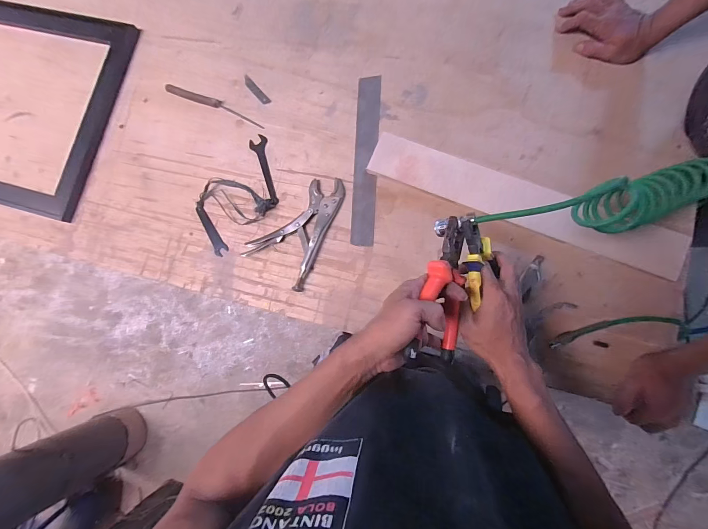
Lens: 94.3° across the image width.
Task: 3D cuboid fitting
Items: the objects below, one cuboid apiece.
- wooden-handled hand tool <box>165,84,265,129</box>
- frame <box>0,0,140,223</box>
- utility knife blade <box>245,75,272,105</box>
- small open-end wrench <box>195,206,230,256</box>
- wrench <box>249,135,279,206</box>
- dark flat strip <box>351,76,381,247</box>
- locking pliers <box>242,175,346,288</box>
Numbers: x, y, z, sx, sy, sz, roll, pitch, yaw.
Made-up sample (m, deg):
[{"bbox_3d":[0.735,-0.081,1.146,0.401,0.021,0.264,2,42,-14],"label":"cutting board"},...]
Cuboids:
[{"bbox_3d":[-0.289,-0.334,0.685,0.220,0.015,0.023,21,87,8],"label":"wooden-handled hand tool"},{"bbox_3d":[-0.925,-0.412,0.743,0.791,0.041,0.469,15,87,5],"label":"frame"},{"bbox_3d":[-0.207,-0.366,0.691,0.017,0.004,0.081,-42,82,1],"label":"utility knife blade"},{"bbox_3d":[-0.287,-0.067,0.658,0.026,0.004,0.111,-32,82,3],"label":"small open-end wrench"},{"bbox_3d":[-0.178,-0.190,0.666,0.035,0.013,0.150,-17,83,5],"label":"wrench"},{"bbox_3d":[0.024,-0.204,0.634,0.045,0.005,0.334,2,85,7],"label":"dark flat strip"},{"bbox_3d":[-0.108,-0.078,0.633,0.131,0.016,0.217,28,88,8],"label":"locking pliers"}]

